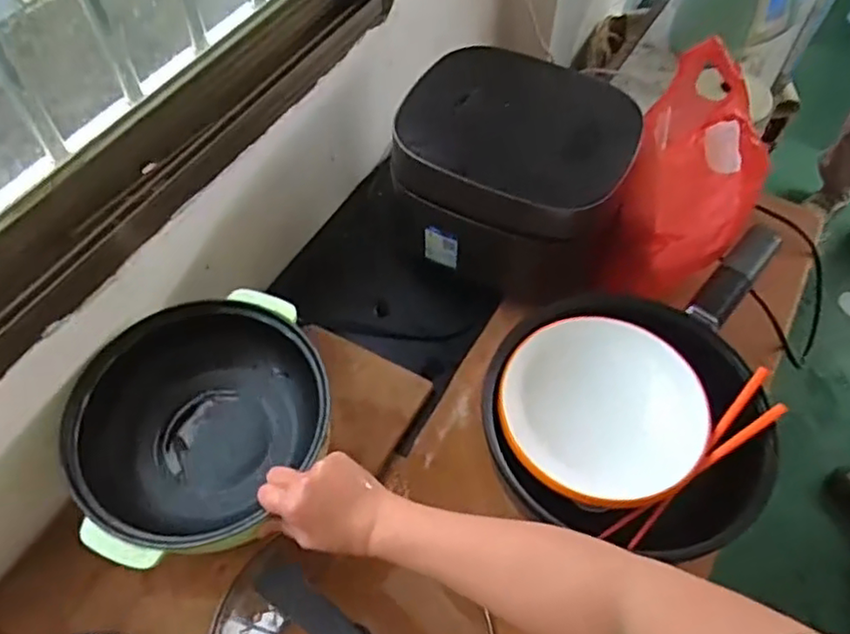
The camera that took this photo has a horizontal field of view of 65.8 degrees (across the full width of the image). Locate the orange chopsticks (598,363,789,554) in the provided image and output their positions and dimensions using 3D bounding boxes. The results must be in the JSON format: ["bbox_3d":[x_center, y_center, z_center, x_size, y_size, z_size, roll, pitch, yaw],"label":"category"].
[{"bbox_3d":[0.259,0.138,0.622,0.221,0.022,0.041,-41,59,-6],"label":"orange chopsticks"}]

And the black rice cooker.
[{"bbox_3d":[0.106,-0.168,0.782,0.237,0.207,0.198,27,58,22],"label":"black rice cooker"}]

